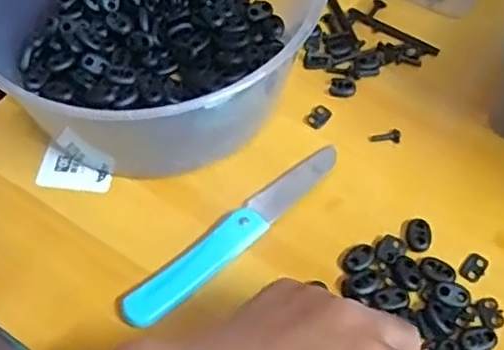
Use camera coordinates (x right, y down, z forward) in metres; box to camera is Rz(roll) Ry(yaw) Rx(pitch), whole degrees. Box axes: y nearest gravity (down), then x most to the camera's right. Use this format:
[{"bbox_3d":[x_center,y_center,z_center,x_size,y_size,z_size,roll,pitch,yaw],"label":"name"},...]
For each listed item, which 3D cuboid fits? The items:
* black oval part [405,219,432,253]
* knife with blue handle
[{"bbox_3d":[0.103,0.037,0.409,0.015,0.004,0.022,11,58,7],"label":"black oval part"},{"bbox_3d":[-0.007,0.034,0.408,0.168,0.009,0.023,-39,65,-22],"label":"knife with blue handle"}]

